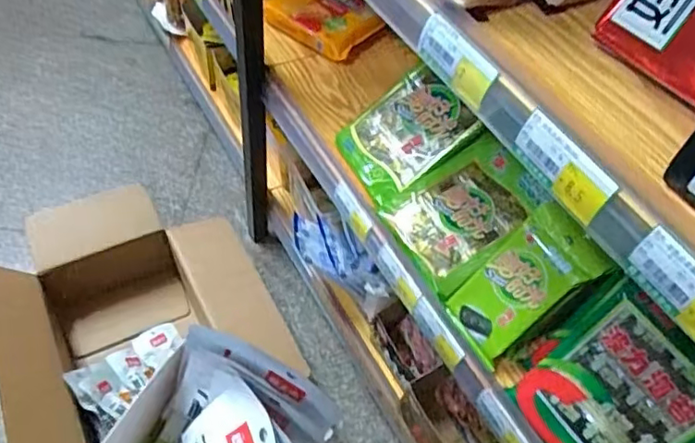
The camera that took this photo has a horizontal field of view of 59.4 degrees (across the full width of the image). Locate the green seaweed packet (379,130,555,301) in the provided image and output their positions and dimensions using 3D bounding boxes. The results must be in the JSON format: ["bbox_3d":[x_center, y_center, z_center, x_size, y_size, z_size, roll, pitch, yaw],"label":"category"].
[{"bbox_3d":[0.130,-0.014,0.682,0.160,0.022,0.134,-34,55,5],"label":"green seaweed packet"}]

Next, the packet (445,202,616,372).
[{"bbox_3d":[0.174,0.062,0.609,0.019,0.160,0.083,15,36,-48],"label":"packet"}]

